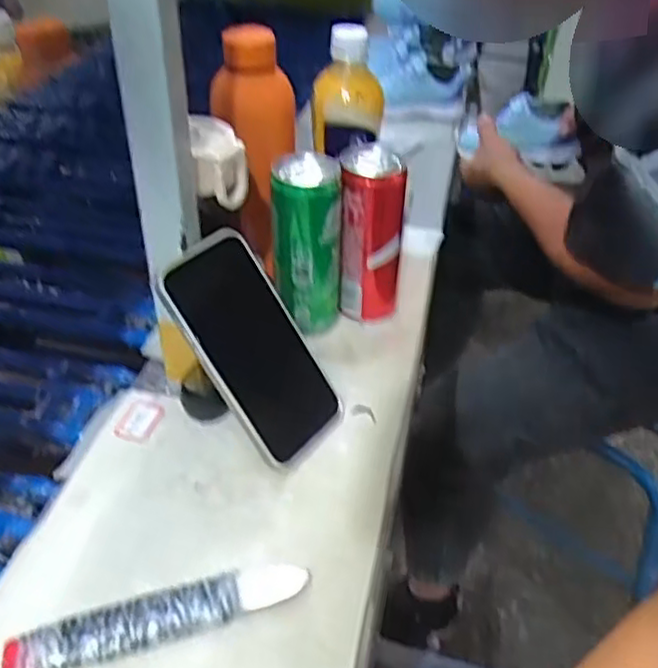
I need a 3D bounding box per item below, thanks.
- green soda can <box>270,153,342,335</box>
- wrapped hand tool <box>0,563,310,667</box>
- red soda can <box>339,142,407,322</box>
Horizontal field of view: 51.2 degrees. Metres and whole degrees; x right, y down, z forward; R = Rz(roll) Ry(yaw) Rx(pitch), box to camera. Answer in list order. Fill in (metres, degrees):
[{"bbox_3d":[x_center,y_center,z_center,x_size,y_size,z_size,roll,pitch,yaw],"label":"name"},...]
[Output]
[{"bbox_3d":[-0.018,-0.073,0.579,0.054,0.150,0.053,0,39,0],"label":"green soda can"},{"bbox_3d":[-0.096,0.161,0.393,0.167,0.017,0.028,-12,40,-14],"label":"wrapped hand tool"},{"bbox_3d":[0.038,-0.087,0.600,0.050,0.146,0.064,4,39,5],"label":"red soda can"}]

